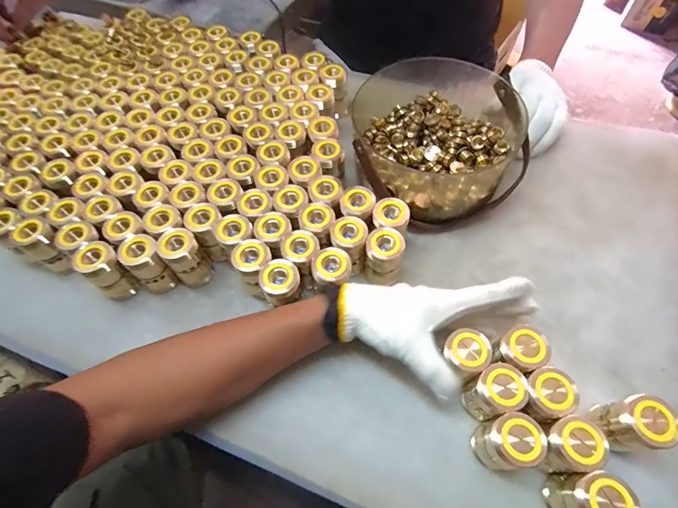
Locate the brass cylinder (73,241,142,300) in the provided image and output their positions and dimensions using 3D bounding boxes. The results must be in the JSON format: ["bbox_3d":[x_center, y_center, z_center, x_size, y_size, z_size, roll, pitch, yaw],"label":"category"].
[{"bbox_3d":[-0.260,0.021,0.430,0.037,0.069,0.039,35,69,20],"label":"brass cylinder"}]

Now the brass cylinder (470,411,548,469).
[{"bbox_3d":[0.145,0.166,0.333,0.038,0.079,0.038,-1,61,3],"label":"brass cylinder"}]

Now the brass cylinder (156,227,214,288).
[{"bbox_3d":[-0.173,0.005,0.433,0.037,0.064,0.040,-1,61,3],"label":"brass cylinder"}]

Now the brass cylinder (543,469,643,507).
[{"bbox_3d":[0.203,0.202,0.313,0.035,0.081,0.038,-2,61,2],"label":"brass cylinder"}]

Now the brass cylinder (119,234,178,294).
[{"bbox_3d":[-0.215,0.012,0.431,0.039,0.068,0.042,40,70,22],"label":"brass cylinder"}]

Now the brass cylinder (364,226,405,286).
[{"bbox_3d":[0.049,0.000,0.420,0.041,0.056,0.036,13,63,10],"label":"brass cylinder"}]

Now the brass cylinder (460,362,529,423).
[{"bbox_3d":[0.144,0.130,0.354,0.040,0.076,0.039,-1,61,3],"label":"brass cylinder"}]

